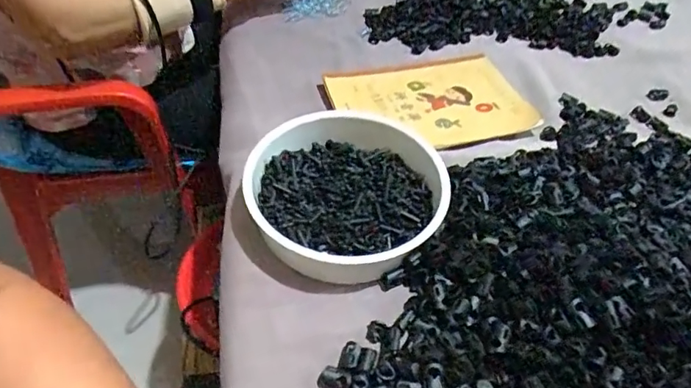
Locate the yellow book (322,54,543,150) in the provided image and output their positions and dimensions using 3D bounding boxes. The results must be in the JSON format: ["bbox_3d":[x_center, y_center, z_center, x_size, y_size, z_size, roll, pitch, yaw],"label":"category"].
[{"bbox_3d":[0.092,-0.106,0.550,0.200,0.009,0.149,-12,50,-15],"label":"yellow book"}]

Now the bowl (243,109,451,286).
[{"bbox_3d":[0.004,0.001,0.420,0.163,0.049,0.152,2,48,-2],"label":"bowl"}]

